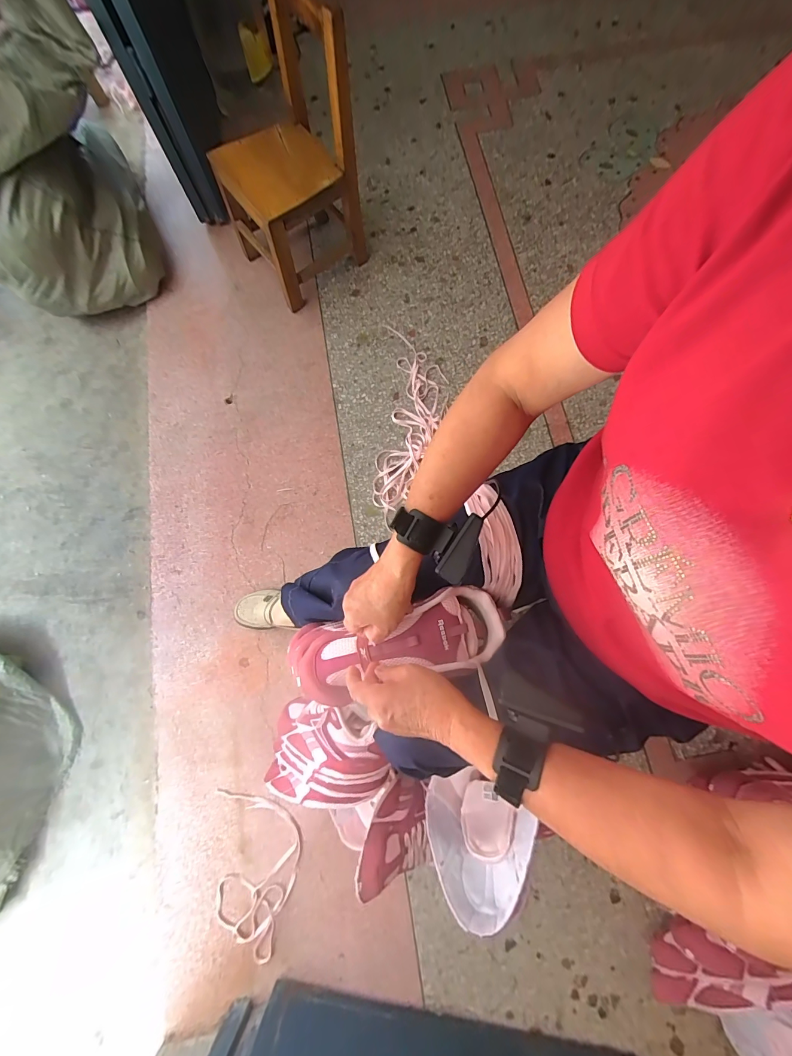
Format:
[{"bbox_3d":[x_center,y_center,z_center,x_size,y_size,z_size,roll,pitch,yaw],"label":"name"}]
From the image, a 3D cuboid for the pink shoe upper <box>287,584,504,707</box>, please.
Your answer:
[{"bbox_3d":[0.000,0.141,0.469,0.252,0.068,0.094,-14,77,0],"label":"pink shoe upper"}]

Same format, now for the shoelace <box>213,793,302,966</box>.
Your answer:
[{"bbox_3d":[-0.273,0.675,0.754,0.171,0.017,0.271,-1,76,1],"label":"shoelace"}]

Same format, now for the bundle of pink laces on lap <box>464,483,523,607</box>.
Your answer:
[{"bbox_3d":[0.123,0.028,0.476,0.049,0.036,0.157,-15,104,-2],"label":"bundle of pink laces on lap"}]

